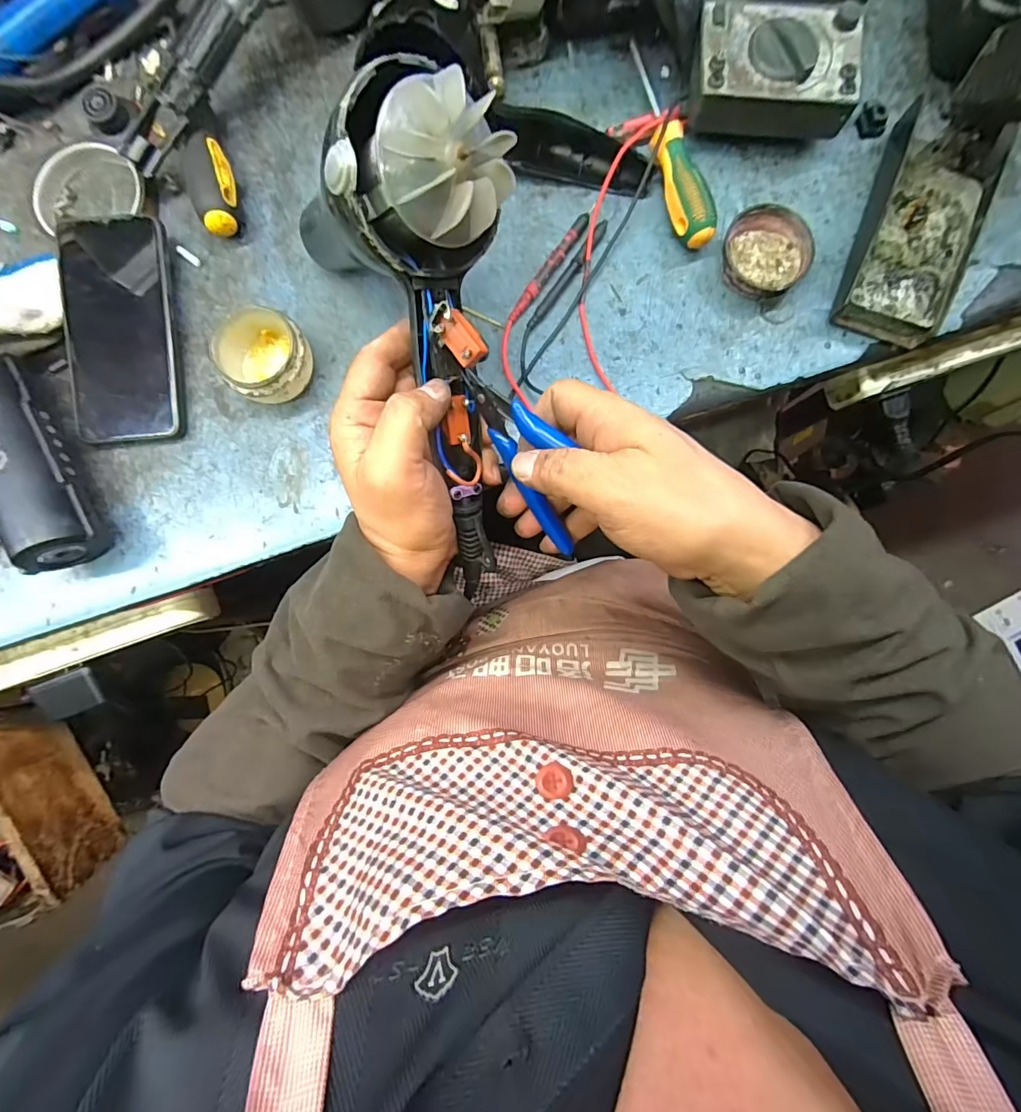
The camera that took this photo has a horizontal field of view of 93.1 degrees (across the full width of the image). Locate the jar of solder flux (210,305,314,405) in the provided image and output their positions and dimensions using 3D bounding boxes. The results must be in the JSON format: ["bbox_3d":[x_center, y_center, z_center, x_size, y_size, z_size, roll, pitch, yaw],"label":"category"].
[{"bbox_3d":[-0.177,-0.142,0.353,0.063,0.038,0.060,0,87,1],"label":"jar of solder flux"}]

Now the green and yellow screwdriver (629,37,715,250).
[{"bbox_3d":[0.113,-0.300,0.358,0.026,0.028,0.157,-19,87,0],"label":"green and yellow screwdriver"}]

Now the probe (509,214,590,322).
[{"bbox_3d":[0.029,-0.216,0.365,0.011,0.008,0.095,36,88,3],"label":"probe"}]

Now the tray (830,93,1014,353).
[{"bbox_3d":[0.294,-0.243,0.347,0.070,0.034,0.170,20,88,2],"label":"tray"}]

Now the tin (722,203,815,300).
[{"bbox_3d":[0.186,-0.222,0.356,0.059,0.019,0.061,0,87,1],"label":"tin"}]

